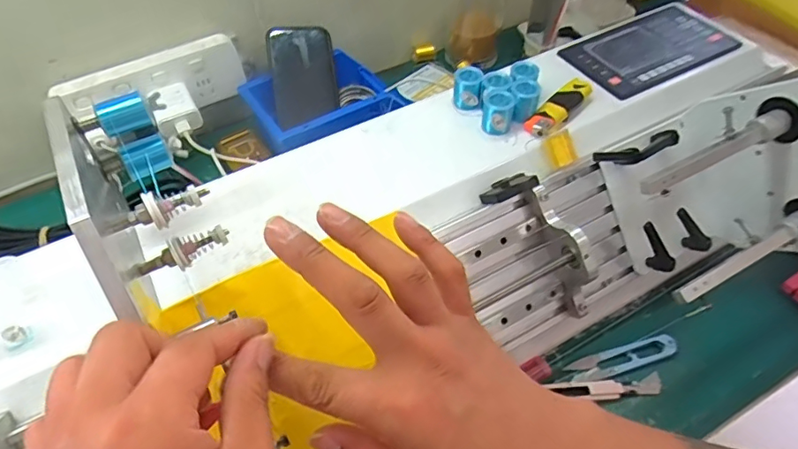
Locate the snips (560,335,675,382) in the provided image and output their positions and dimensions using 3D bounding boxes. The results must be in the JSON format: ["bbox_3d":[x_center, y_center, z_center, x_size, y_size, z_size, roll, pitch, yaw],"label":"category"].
[{"bbox_3d":[0.195,0.116,0.465,0.094,0.012,0.021,-11,51,-7],"label":"snips"}]

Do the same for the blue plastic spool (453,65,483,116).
[{"bbox_3d":[0.063,-0.121,0.489,0.026,0.036,0.029,2,50,4],"label":"blue plastic spool"}]

